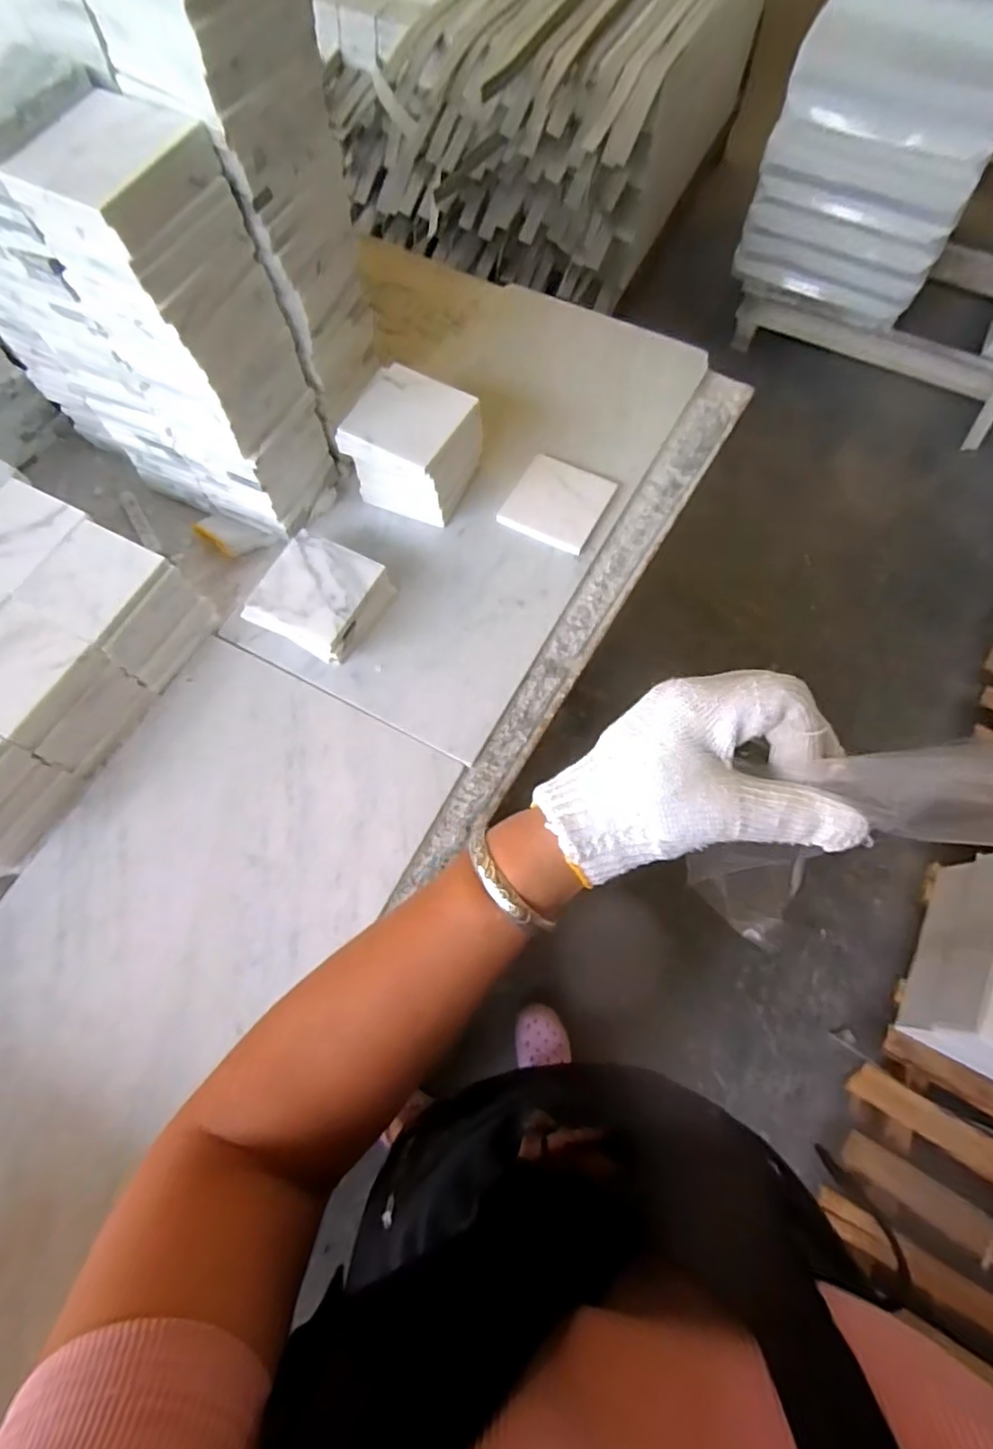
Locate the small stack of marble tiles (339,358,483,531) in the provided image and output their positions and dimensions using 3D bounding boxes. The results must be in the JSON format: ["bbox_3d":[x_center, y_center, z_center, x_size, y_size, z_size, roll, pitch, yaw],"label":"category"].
[{"bbox_3d":[-0.085,-0.289,0.653,0.099,0.113,0.113,30,70,12],"label":"small stack of marble tiles"}]

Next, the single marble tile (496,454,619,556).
[{"bbox_3d":[0.069,-0.250,0.699,0.102,0.012,0.107,26,69,10],"label":"single marble tile"}]

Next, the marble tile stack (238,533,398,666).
[{"bbox_3d":[-0.180,-0.125,0.633,0.104,0.061,0.111,26,69,10],"label":"marble tile stack"}]

